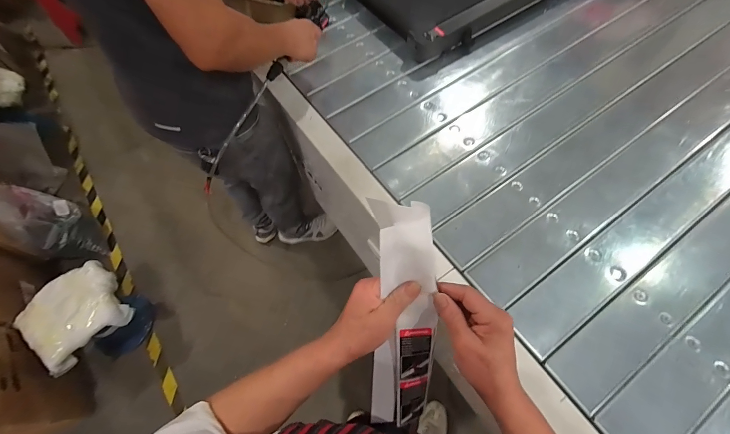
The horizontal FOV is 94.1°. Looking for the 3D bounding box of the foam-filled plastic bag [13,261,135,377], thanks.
[{"bbox_3d":[-0.953,0.311,1.110,0.282,0.092,0.286,40,73,20],"label":"foam-filled plastic bag"}]

